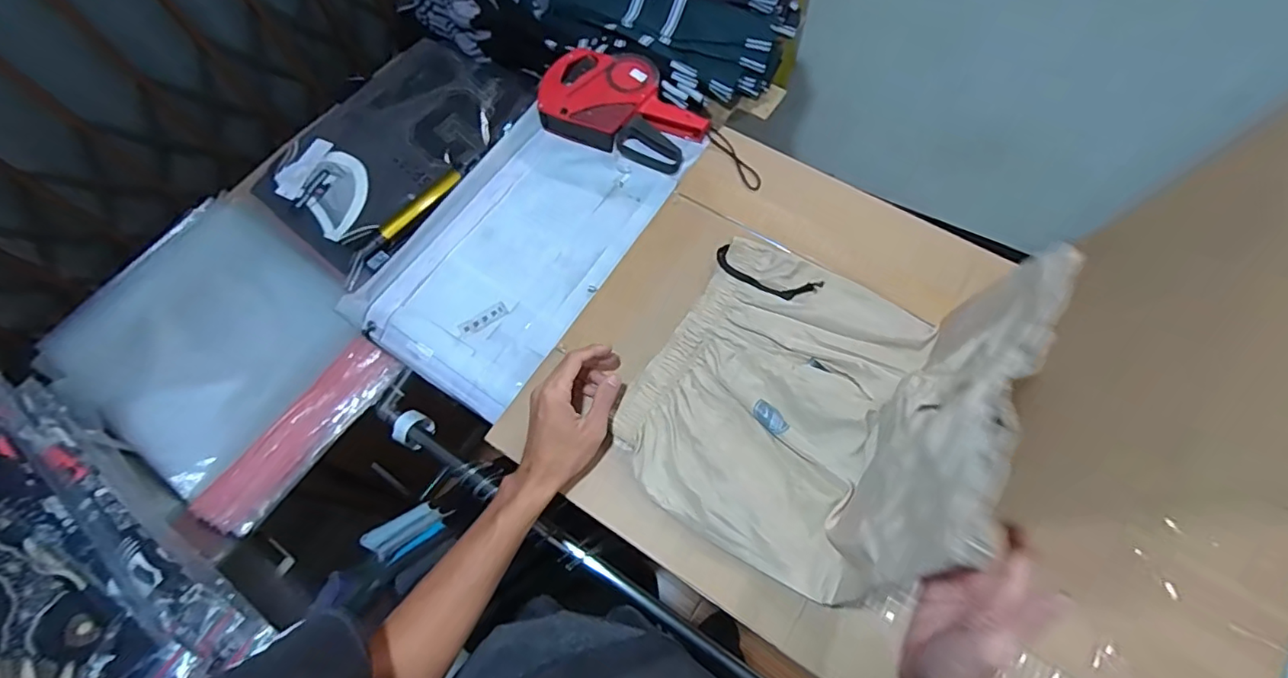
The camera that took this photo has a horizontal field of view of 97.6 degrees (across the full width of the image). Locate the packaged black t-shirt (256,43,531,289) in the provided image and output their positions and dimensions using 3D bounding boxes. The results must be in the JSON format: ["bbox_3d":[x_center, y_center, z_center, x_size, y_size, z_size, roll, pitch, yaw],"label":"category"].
[{"bbox_3d":[-0.381,-0.290,0.842,0.288,0.045,0.387,29,71,13],"label":"packaged black t-shirt"}]

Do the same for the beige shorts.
[{"bbox_3d":[0.141,0.024,0.511,0.265,0.217,0.314,28,71,12],"label":"beige shorts"}]

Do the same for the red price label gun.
[{"bbox_3d":[-0.027,-0.310,0.763,0.218,0.050,0.148,27,70,12],"label":"red price label gun"}]

